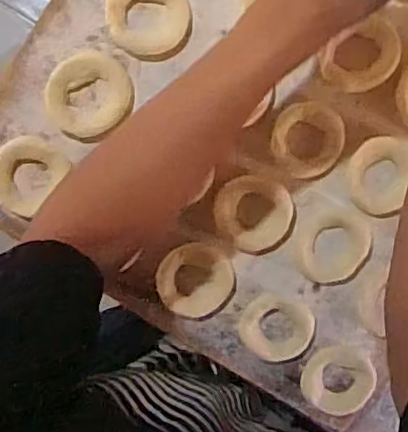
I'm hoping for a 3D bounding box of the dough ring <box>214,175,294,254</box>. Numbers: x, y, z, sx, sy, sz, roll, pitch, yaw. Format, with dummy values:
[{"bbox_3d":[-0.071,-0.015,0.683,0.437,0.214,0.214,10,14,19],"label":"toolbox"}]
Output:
[{"bbox_3d":[0.044,-0.004,0.532,0.061,0.008,0.069,-41,99,3],"label":"dough ring"}]

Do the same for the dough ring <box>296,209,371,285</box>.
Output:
[{"bbox_3d":[0.113,0.028,0.542,0.061,0.011,0.067,-1,99,-4],"label":"dough ring"}]

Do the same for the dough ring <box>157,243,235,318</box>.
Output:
[{"bbox_3d":[-0.007,0.056,0.540,0.066,0.008,0.064,-1,99,-4],"label":"dough ring"}]

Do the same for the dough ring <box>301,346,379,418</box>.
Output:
[{"bbox_3d":[0.123,0.148,0.560,0.066,0.011,0.061,-1,99,-4],"label":"dough ring"}]

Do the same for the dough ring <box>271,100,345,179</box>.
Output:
[{"bbox_3d":[0.089,-0.064,0.525,0.059,0.006,0.062,6,99,-4],"label":"dough ring"}]

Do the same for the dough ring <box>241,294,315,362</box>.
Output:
[{"bbox_3d":[0.065,0.100,0.546,0.064,0.008,0.059,-1,99,-4],"label":"dough ring"}]

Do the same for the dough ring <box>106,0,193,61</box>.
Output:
[{"bbox_3d":[-0.044,-0.161,0.499,0.067,0.013,0.065,4,99,-4],"label":"dough ring"}]

